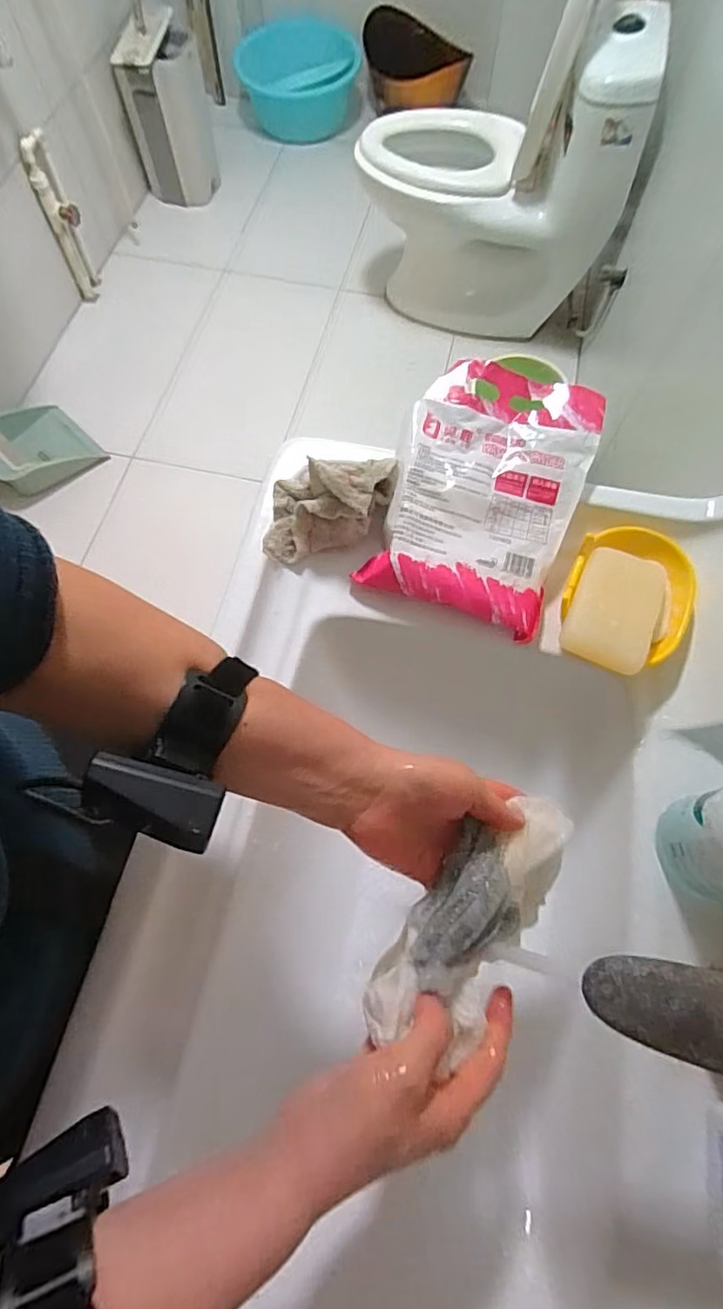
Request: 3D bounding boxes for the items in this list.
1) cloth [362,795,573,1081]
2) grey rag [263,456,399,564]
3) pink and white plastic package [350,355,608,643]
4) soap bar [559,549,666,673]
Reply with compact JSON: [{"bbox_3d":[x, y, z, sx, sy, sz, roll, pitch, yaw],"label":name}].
[{"bbox_3d":[0.077,0.167,0.365,0.073,0.031,0.179,42,72,15],"label":"cloth"},{"bbox_3d":[-0.028,-0.131,0.510,0.123,0.060,0.067,-8,68,-3],"label":"grey rag"},{"bbox_3d":[0.112,-0.154,0.519,0.166,0.054,0.239,19,69,8],"label":"pink and white plastic package"},{"bbox_3d":[0.207,-0.036,0.466,0.063,0.028,0.102,16,64,26],"label":"soap bar"}]

